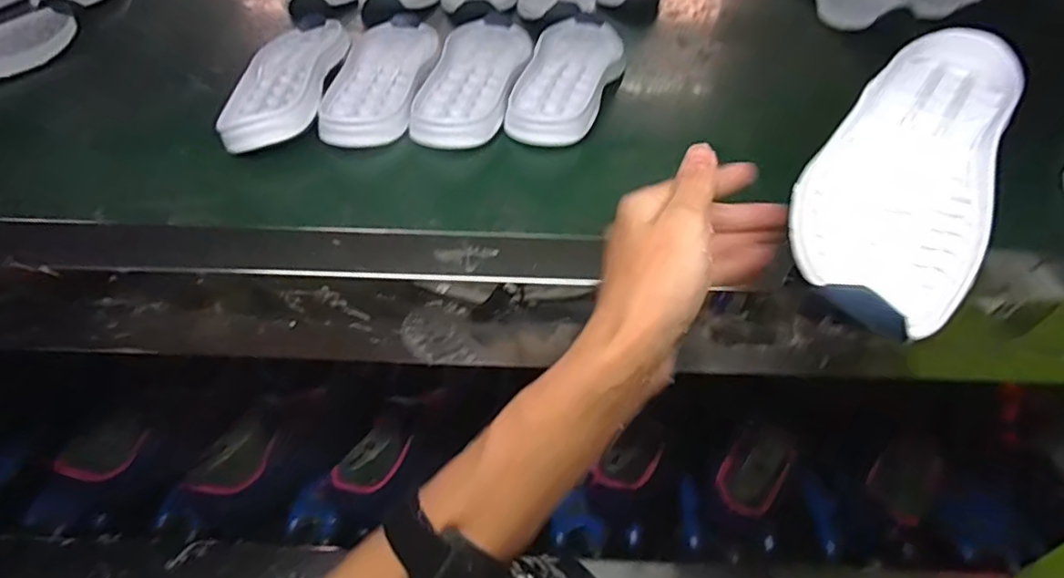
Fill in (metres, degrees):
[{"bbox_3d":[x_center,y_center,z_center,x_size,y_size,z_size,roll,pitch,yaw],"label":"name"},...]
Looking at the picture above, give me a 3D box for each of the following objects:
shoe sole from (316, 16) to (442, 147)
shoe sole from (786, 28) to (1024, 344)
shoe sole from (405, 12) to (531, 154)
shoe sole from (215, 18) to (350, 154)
[{"bbox_3d":[-0.132,-0.201,0.536,0.073,0.024,0.219,4,45,-5],"label":"shoe sole"},{"bbox_3d":[0.198,-0.069,0.314,0.083,0.039,0.222,25,53,20],"label":"shoe sole"},{"bbox_3d":[-0.048,-0.202,0.542,0.075,0.022,0.220,9,45,0],"label":"shoe sole"},{"bbox_3d":[-0.206,-0.188,0.520,0.076,0.034,0.213,2,46,-7],"label":"shoe sole"}]

